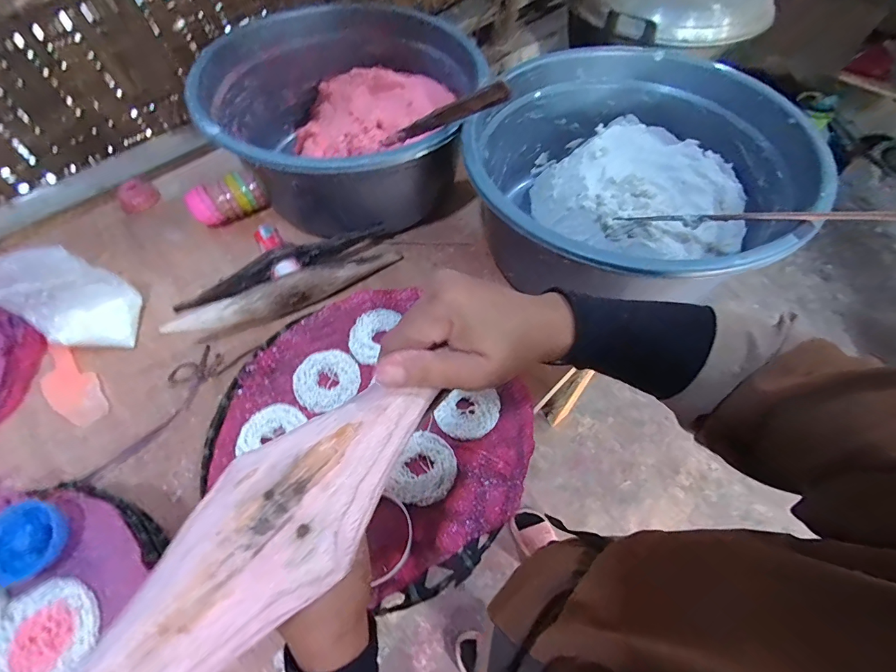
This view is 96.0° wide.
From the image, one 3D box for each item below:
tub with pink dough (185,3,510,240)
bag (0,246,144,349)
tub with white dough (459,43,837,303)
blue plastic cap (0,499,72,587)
[{"bbox_3d":[-0.148,-0.342,0.624,0.387,0.193,0.383,-1,59,1],"label":"tub with pink dough"},{"bbox_3d":[-0.490,-0.052,0.506,0.140,0.122,0.085,3,60,3],"label":"bag"},{"bbox_3d":[0.229,-0.198,0.549,0.409,0.166,0.394,-1,59,1],"label":"tub with white dough"},{"bbox_3d":[-0.354,0.173,0.340,0.054,0.023,0.061,-2,59,0],"label":"blue plastic cap"}]

